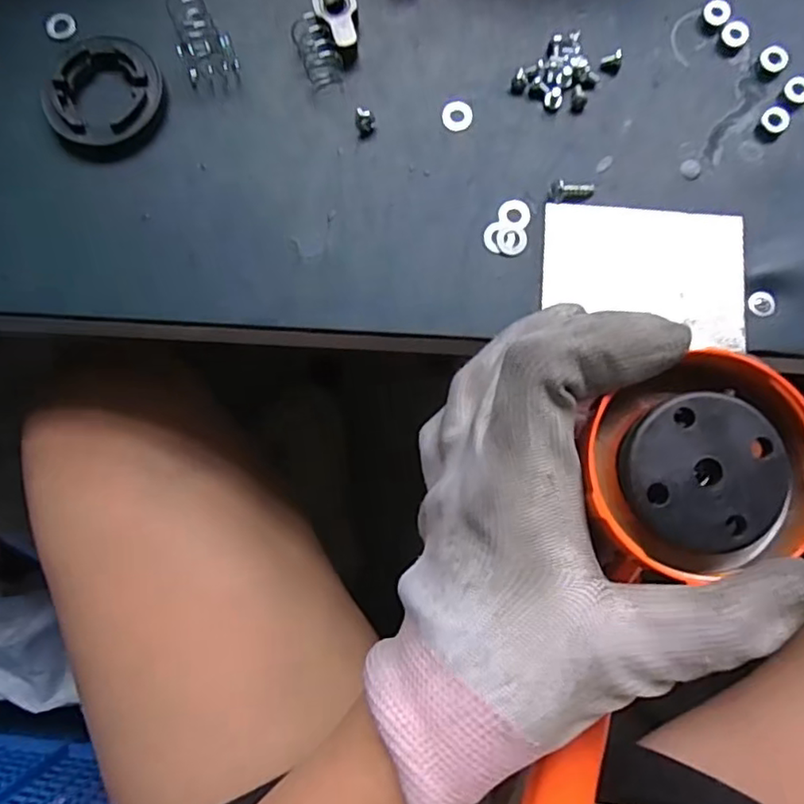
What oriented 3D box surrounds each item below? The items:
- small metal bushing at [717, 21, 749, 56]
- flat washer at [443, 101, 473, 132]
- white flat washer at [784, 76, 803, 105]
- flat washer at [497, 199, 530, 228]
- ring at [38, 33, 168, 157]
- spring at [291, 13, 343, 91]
[{"bbox_3d":[0.133,-0.146,0.246,0.010,0.005,0.012,28,85,4],"label":"small metal bushing"},{"bbox_3d":[0.022,-0.115,0.245,0.012,0.004,0.012,0,82,1],"label":"flat washer"},{"bbox_3d":[0.156,-0.122,0.242,0.010,0.005,0.011,0,84,2],"label":"white flat washer"},{"bbox_3d":[0.044,-0.074,0.239,0.012,0.004,0.011,0,82,1],"label":"flat washer"},{"bbox_3d":[-0.118,-0.121,0.245,0.047,0.009,0.044,0,82,1],"label":"ring"},{"bbox_3d":[-0.033,-0.141,0.246,0.015,0.012,0.026,-23,82,-2],"label":"spring"}]

